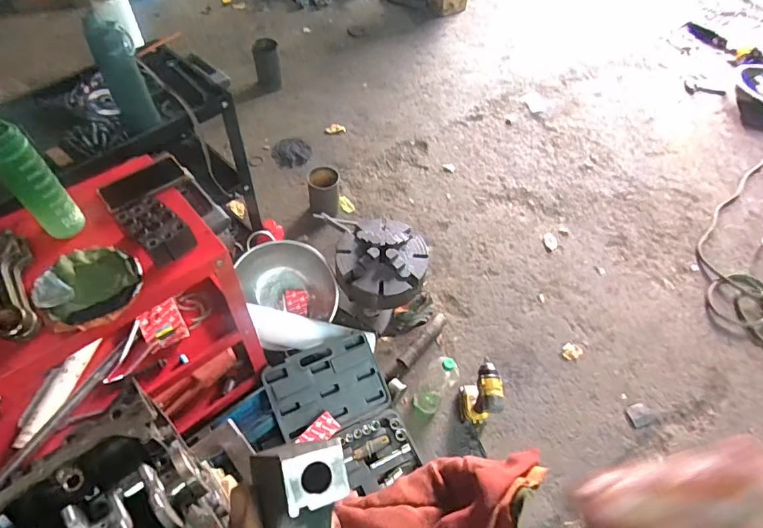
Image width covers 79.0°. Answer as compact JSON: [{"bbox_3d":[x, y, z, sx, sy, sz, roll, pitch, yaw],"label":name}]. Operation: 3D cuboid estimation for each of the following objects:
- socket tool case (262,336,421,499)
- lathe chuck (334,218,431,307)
[{"bbox_3d":[-0.116,0.450,1.343,0.332,0.137,0.423,-21,58,-18],"label":"socket tool case"},{"bbox_3d":[0.012,-0.020,1.531,0.290,0.144,0.304,2,54,-3],"label":"lathe chuck"}]

